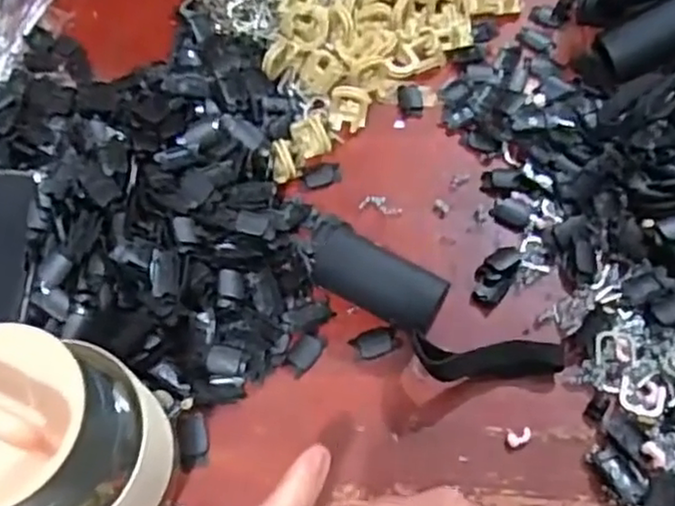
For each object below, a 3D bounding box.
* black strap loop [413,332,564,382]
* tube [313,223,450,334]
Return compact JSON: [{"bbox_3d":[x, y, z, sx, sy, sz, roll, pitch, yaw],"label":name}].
[{"bbox_3d":[0.070,0.049,0.316,0.070,0.014,0.019,1,64,-11],"label":"black strap loop"},{"bbox_3d":[0.017,0.015,0.333,0.069,0.028,0.028,30,70,17],"label":"tube"}]

